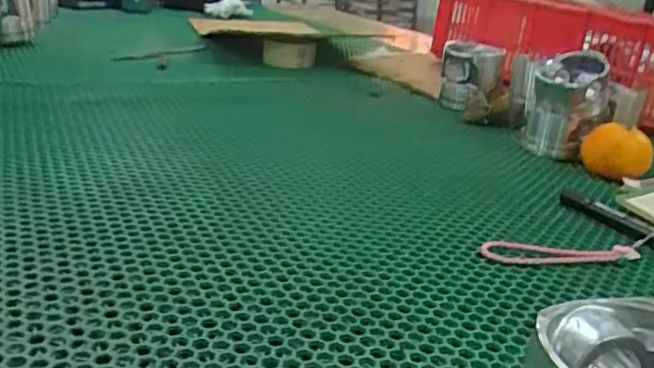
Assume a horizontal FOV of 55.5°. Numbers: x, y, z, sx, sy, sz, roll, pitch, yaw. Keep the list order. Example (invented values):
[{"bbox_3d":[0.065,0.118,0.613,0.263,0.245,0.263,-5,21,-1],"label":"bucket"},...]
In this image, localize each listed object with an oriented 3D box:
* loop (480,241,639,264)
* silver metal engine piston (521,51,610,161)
[{"bbox_3d":[0.190,0.056,0.504,0.134,0.007,0.028,1,22,-10],"label":"loop"},{"bbox_3d":[0.300,-0.100,0.781,0.088,0.117,0.077,17,25,27],"label":"silver metal engine piston"}]

